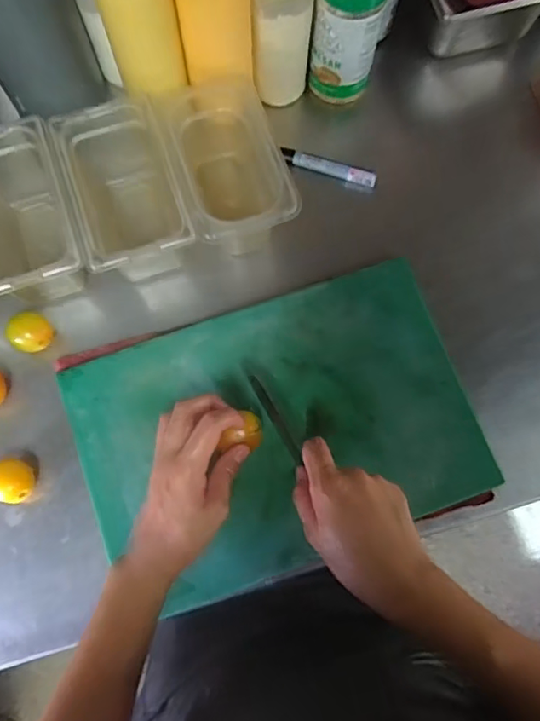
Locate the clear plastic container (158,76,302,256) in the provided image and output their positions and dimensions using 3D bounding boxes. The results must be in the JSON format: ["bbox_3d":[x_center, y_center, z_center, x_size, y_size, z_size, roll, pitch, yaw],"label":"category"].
[{"bbox_3d":[-0.047,-0.195,0.588,0.104,0.111,0.173,-19,78,-6],"label":"clear plastic container"}]

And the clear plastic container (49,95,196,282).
[{"bbox_3d":[-0.147,-0.164,0.581,0.105,0.121,0.173,-17,78,-5],"label":"clear plastic container"}]

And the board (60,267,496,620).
[{"bbox_3d":[0.008,0.070,0.547,0.383,0.017,0.258,-20,78,-6],"label":"board"}]

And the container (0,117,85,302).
[{"bbox_3d":[-0.249,-0.146,0.564,0.109,0.105,0.188,-15,78,-5],"label":"container"}]

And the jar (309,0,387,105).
[{"bbox_3d":[0.084,-0.361,0.591,0.071,0.157,0.062,11,77,1],"label":"jar"}]

